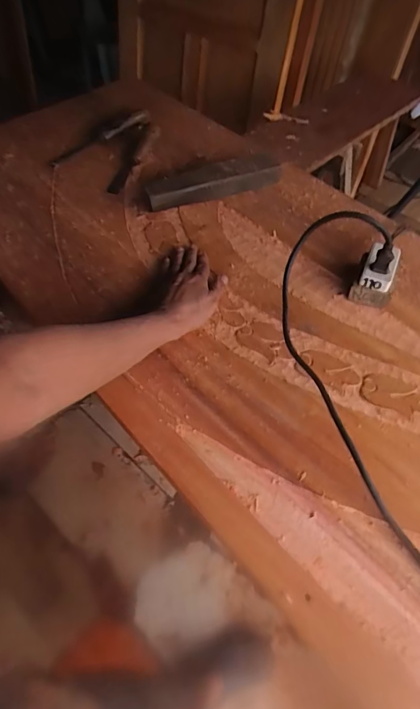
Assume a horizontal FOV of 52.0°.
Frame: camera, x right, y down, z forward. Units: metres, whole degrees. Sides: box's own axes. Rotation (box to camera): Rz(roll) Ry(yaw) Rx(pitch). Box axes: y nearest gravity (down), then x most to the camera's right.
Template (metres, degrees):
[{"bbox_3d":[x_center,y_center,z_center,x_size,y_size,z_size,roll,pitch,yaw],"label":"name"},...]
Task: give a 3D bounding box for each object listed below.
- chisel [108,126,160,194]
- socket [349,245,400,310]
[{"bbox_3d":[-0.152,-0.392,0.865,0.033,0.016,0.184,25,77,17],"label":"chisel"},{"bbox_3d":[0.248,-0.119,0.654,0.058,0.067,0.065,14,56,8],"label":"socket"}]

